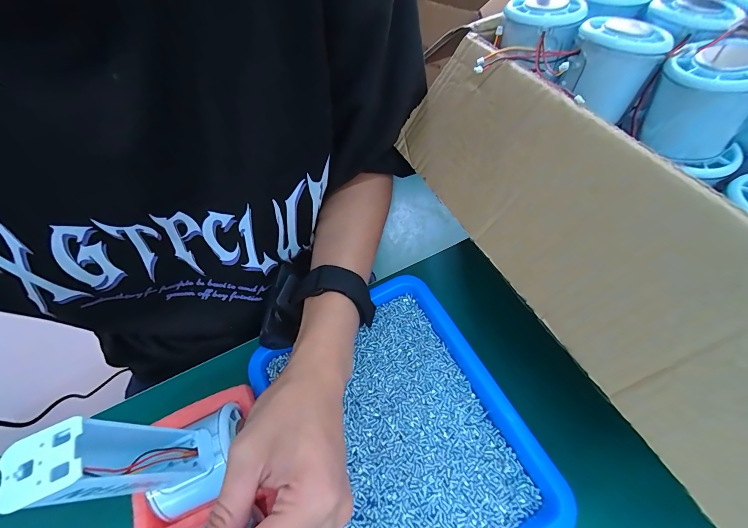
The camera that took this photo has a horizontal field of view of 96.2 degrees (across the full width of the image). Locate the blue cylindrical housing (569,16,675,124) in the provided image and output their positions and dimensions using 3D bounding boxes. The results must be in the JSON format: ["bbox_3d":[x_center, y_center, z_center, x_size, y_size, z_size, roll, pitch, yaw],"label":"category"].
[{"bbox_3d":[0.165,-0.139,0.238,0.054,0.048,0.052,5,57,7],"label":"blue cylindrical housing"}]

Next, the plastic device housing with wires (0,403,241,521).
[{"bbox_3d":[-0.117,0.103,0.179,0.058,0.113,0.042,-31,60,-16],"label":"plastic device housing with wires"}]

